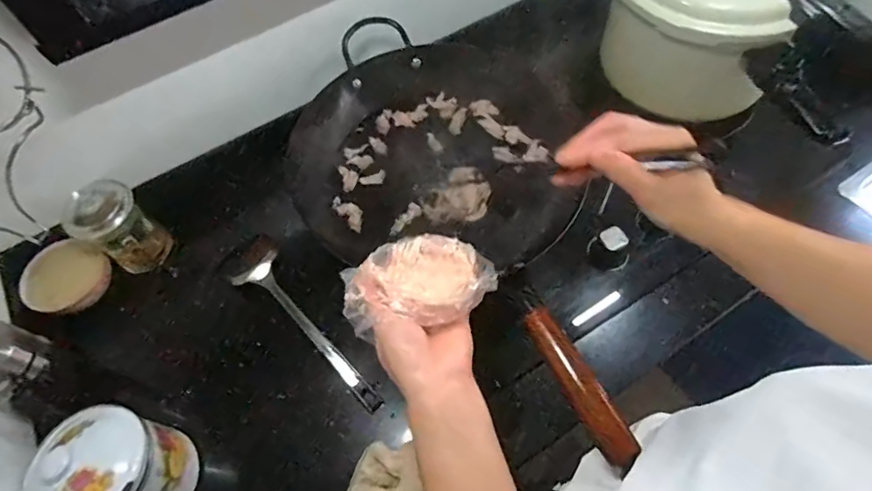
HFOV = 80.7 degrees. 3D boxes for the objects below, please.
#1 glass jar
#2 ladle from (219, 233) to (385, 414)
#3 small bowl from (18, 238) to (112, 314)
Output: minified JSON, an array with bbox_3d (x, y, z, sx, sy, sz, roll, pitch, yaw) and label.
[{"bbox_3d":[-0.422,-0.022,0.687,0.083,0.098,0.083,-1,61,2],"label":"glass jar"},{"bbox_3d":[-0.182,0.098,0.680,0.079,0.037,0.308,-39,66,-17],"label":"ladle"},{"bbox_3d":[-0.488,0.042,0.679,0.089,0.037,0.101,29,66,17],"label":"small bowl"}]

